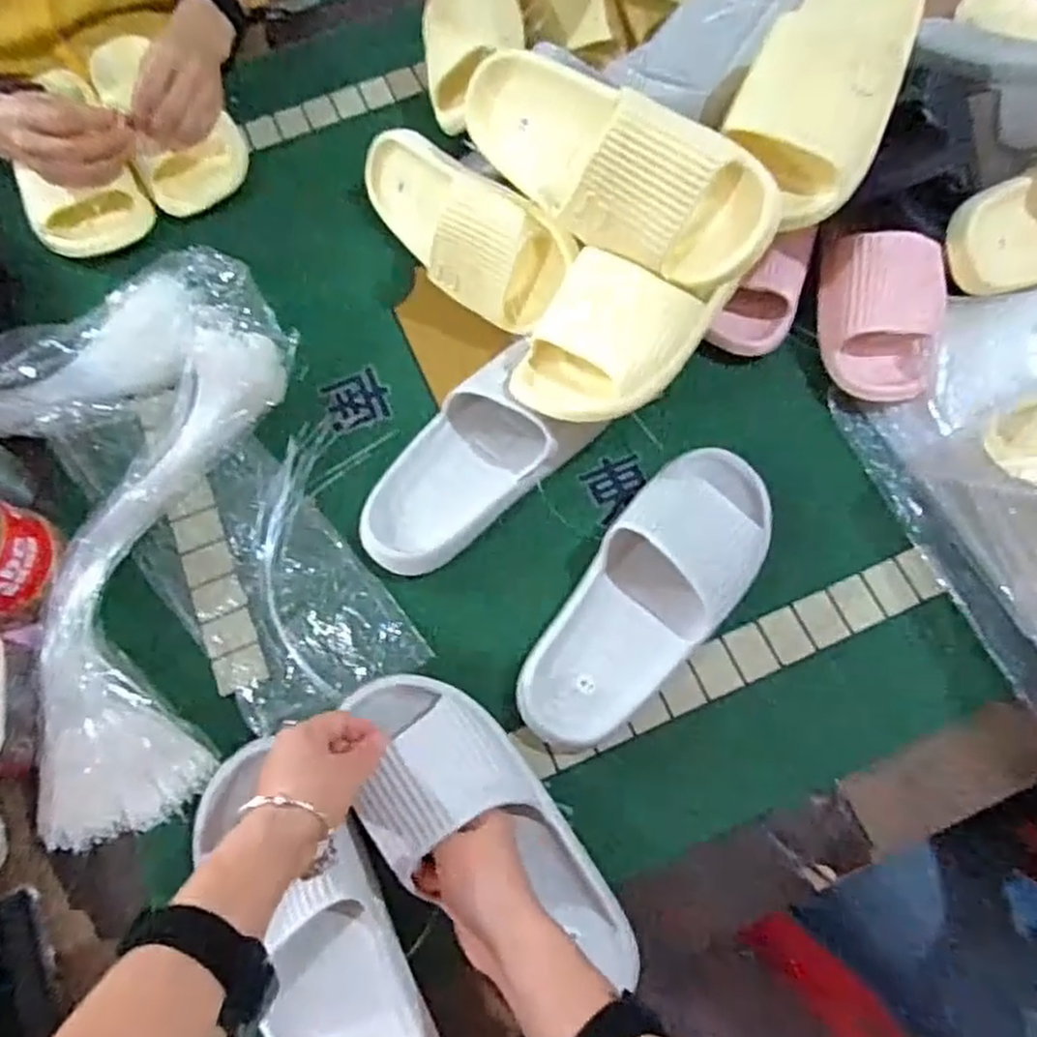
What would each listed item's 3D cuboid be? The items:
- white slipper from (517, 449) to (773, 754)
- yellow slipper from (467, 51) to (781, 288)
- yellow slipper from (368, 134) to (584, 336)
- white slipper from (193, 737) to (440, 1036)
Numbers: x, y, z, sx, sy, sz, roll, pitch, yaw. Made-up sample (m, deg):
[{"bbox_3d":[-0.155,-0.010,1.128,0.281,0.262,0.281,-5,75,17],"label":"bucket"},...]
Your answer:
[{"bbox_3d":[0.103,0.054,0.541,0.105,0.052,0.263,36,74,12],"label":"white slipper"},{"bbox_3d":[0.062,-0.262,0.537,0.266,0.105,0.075,39,37,13],"label":"yellow slipper"},{"bbox_3d":[-0.064,-0.254,0.623,0.240,0.100,0.055,44,38,22],"label":"yellow slipper"},{"bbox_3d":[-0.129,0.265,0.458,0.102,0.055,0.259,-28,74,-10],"label":"white slipper"}]

